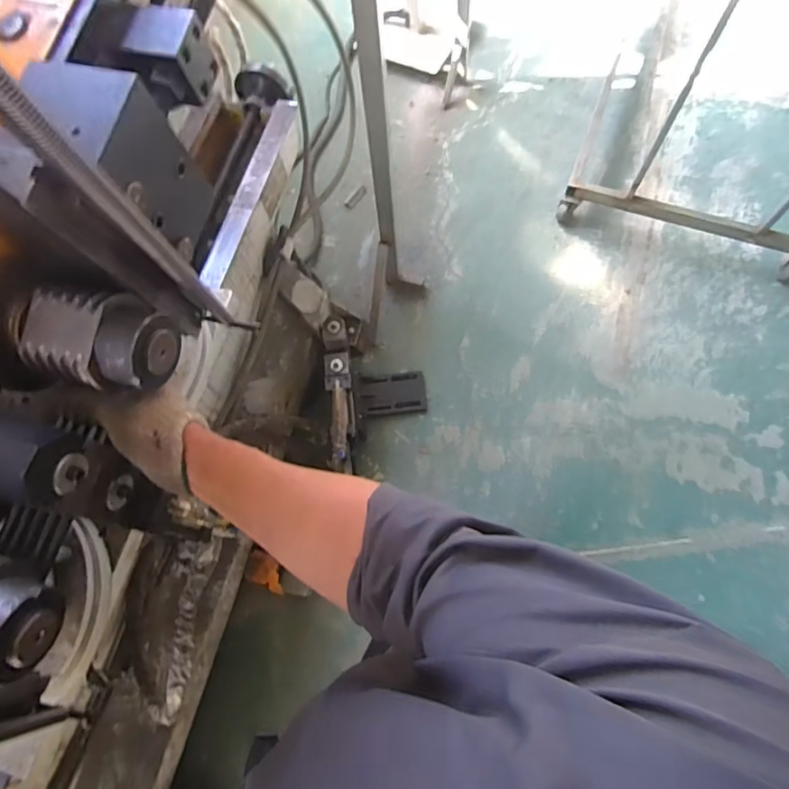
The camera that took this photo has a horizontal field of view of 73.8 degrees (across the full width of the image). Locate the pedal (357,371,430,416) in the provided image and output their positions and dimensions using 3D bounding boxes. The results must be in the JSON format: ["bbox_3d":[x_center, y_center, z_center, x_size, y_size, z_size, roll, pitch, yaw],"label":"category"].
[{"bbox_3d":[-0.006,-0.002,1.604,0.204,0.031,0.136,-5,70,2],"label":"pedal"}]

